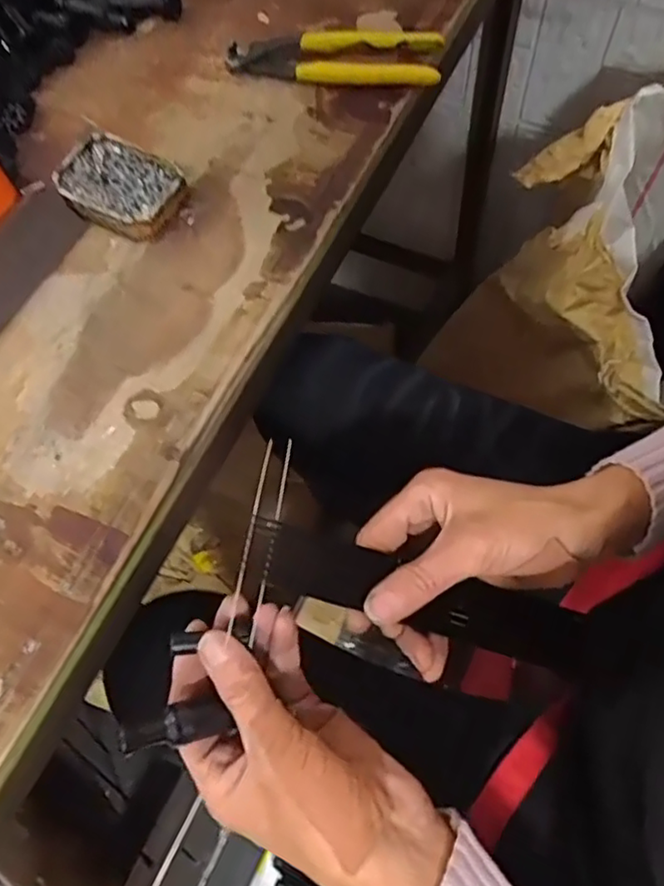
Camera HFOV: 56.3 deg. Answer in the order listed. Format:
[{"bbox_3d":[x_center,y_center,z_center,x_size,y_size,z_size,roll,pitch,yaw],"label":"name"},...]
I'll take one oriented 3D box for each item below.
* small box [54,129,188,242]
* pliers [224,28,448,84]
[{"bbox_3d":[-0.151,-0.182,0.444,0.090,0.022,0.062,26,71,15],"label":"small box"},{"bbox_3d":[0.001,-0.300,0.480,0.163,0.026,0.052,11,68,9],"label":"pliers"}]

